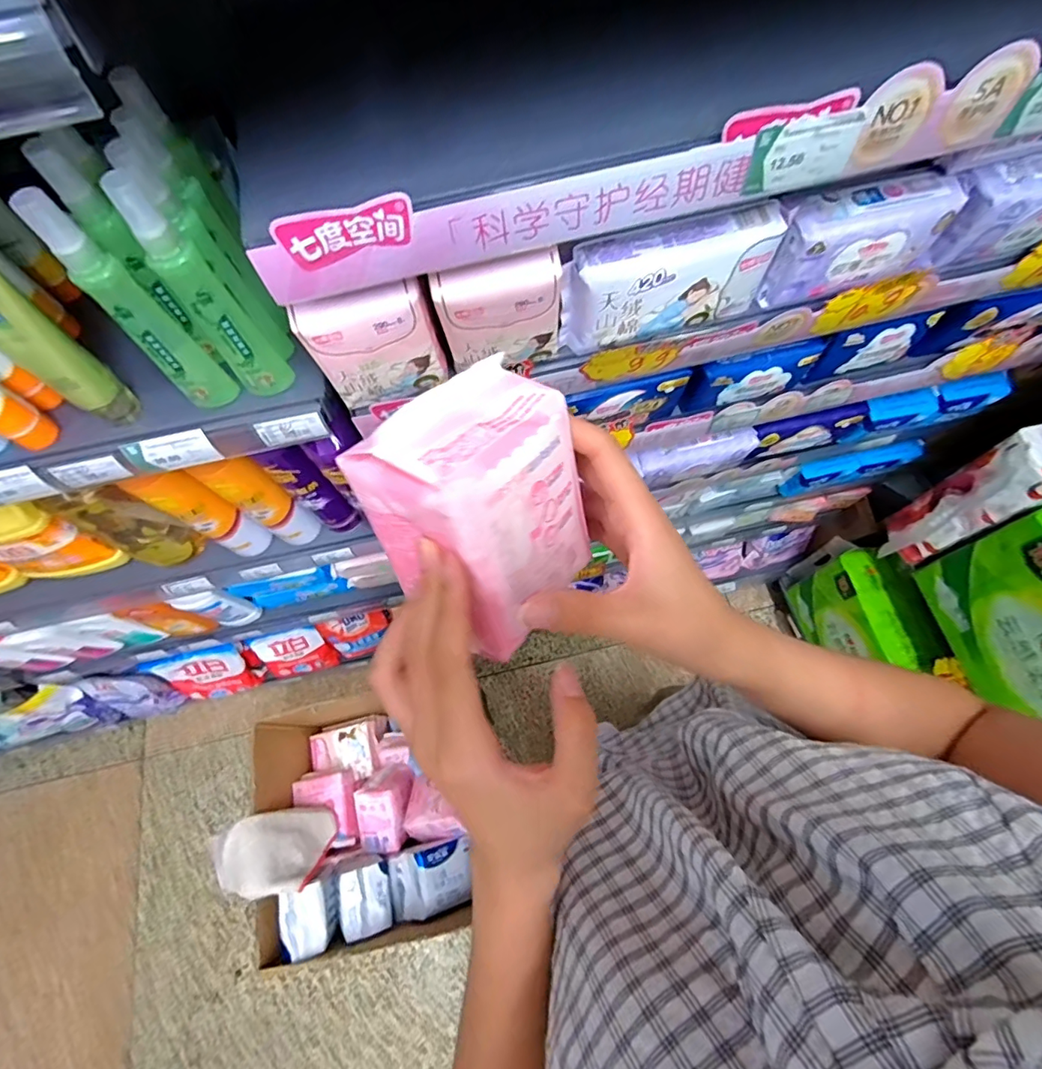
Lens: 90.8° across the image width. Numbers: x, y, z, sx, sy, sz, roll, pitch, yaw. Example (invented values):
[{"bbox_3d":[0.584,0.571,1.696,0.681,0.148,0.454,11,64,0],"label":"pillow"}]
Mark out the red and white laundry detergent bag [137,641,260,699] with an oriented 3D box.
[{"bbox_3d":[-0.772,0.340,1.254,0.200,0.215,0.082,-17,68,-4],"label":"red and white laundry detergent bag"}]

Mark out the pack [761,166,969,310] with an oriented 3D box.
[{"bbox_3d":[0.303,-0.266,0.470,0.155,0.084,0.052,-18,68,-4],"label":"pack"}]

